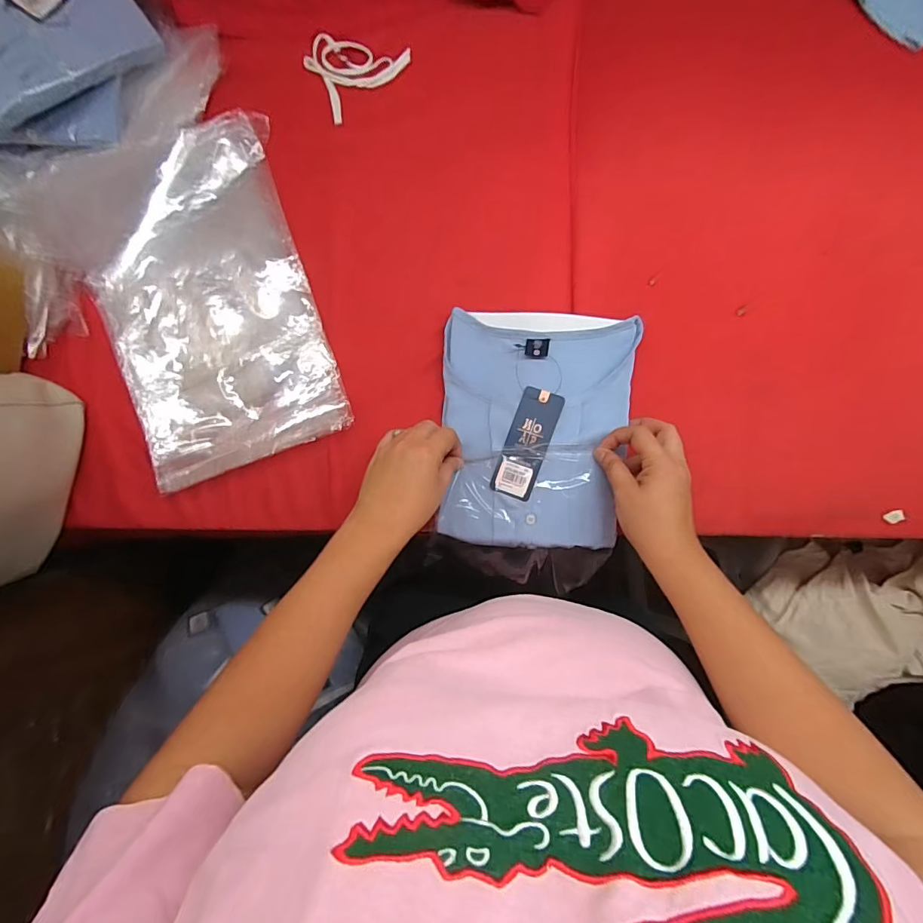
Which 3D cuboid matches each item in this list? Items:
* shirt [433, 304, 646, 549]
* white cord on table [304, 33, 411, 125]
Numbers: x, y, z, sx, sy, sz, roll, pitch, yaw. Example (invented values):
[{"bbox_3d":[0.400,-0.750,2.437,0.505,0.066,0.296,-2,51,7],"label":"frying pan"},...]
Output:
[{"bbox_3d":[0.079,-0.032,0.512,0.205,0.030,0.248,6,91,3],"label":"shirt"},{"bbox_3d":[-0.134,-0.483,0.560,0.117,0.008,0.093,-41,88,3],"label":"white cord on table"}]

